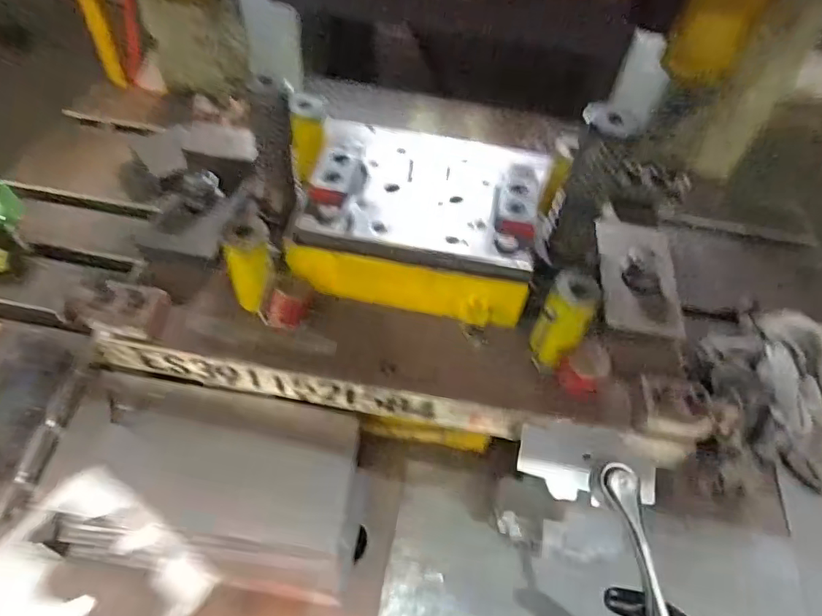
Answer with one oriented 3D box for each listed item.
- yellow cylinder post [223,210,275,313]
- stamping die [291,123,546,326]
[{"bbox_3d":[-0.150,-0.044,0.517,0.038,0.100,0.029,1,31,-5],"label":"yellow cylinder post"},{"bbox_3d":[0.008,-0.086,0.572,0.233,0.088,0.211,11,52,3],"label":"stamping die"}]

